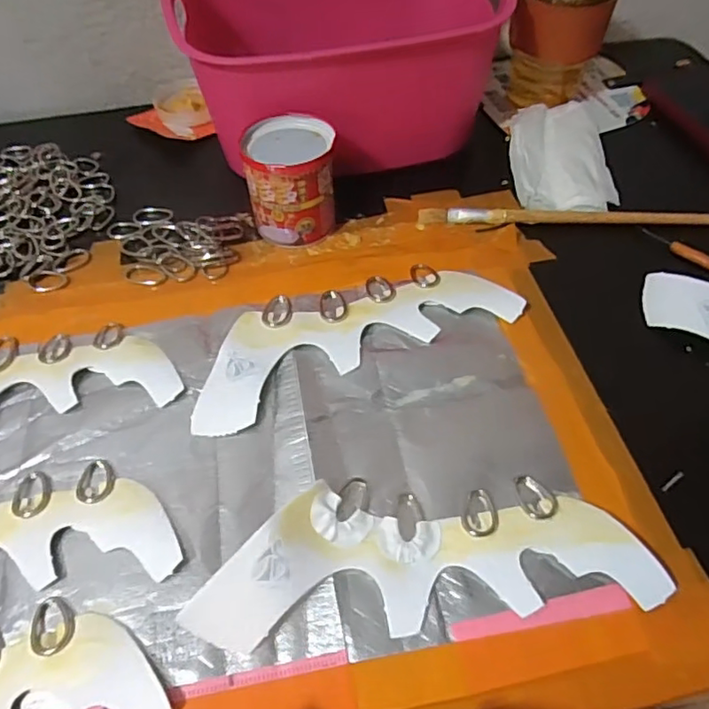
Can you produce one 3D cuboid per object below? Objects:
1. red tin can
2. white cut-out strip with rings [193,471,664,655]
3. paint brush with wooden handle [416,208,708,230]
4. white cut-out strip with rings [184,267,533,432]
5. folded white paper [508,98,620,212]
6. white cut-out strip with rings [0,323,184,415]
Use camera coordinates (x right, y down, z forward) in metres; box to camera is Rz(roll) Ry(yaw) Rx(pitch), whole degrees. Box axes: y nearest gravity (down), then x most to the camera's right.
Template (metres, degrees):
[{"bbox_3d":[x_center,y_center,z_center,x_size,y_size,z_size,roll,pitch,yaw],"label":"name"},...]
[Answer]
[{"bbox_3d":[-0.047,-0.131,0.434,0.067,0.075,0.057,-8,53,-5],"label":"red tin can"},{"bbox_3d":[0.038,0.102,0.302,0.230,0.017,0.075,-3,54,-5],"label":"white cut-out strip with rings"},{"bbox_3d":[0.183,-0.111,0.452,0.262,0.014,0.018,2,53,3],"label":"paint brush with wooden handle"},{"bbox_3d":[-0.005,-0.021,0.393,0.228,0.011,0.084,-22,56,-14],"label":"white cut-out strip with rings"},{"bbox_3d":[0.178,-0.174,0.497,0.083,0.015,0.132,-1,53,1],"label":"folded white paper"},{"bbox_3d":[-0.235,0.014,0.377,0.227,0.005,0.091,-12,54,-7],"label":"white cut-out strip with rings"}]

